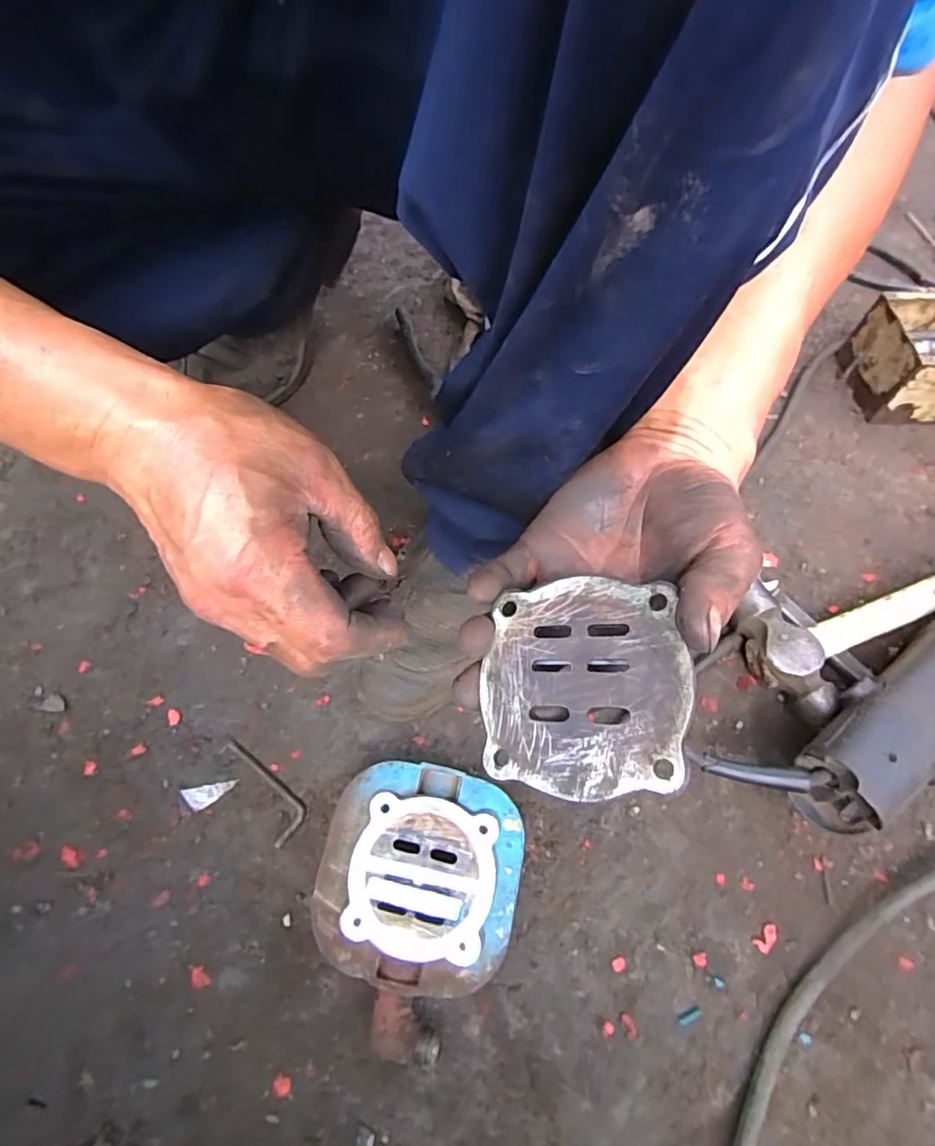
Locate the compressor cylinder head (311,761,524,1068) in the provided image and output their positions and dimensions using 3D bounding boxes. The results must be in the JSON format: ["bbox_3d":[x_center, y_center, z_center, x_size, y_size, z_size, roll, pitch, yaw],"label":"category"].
[{"bbox_3d":[-0.032,0.204,0.369,0.118,0.061,0.150,9,59,2],"label":"compressor cylinder head"}]

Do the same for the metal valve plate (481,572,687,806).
[{"bbox_3d":[0.045,0.043,0.234,0.079,0.004,0.082,1,72,26],"label":"metal valve plate"}]

